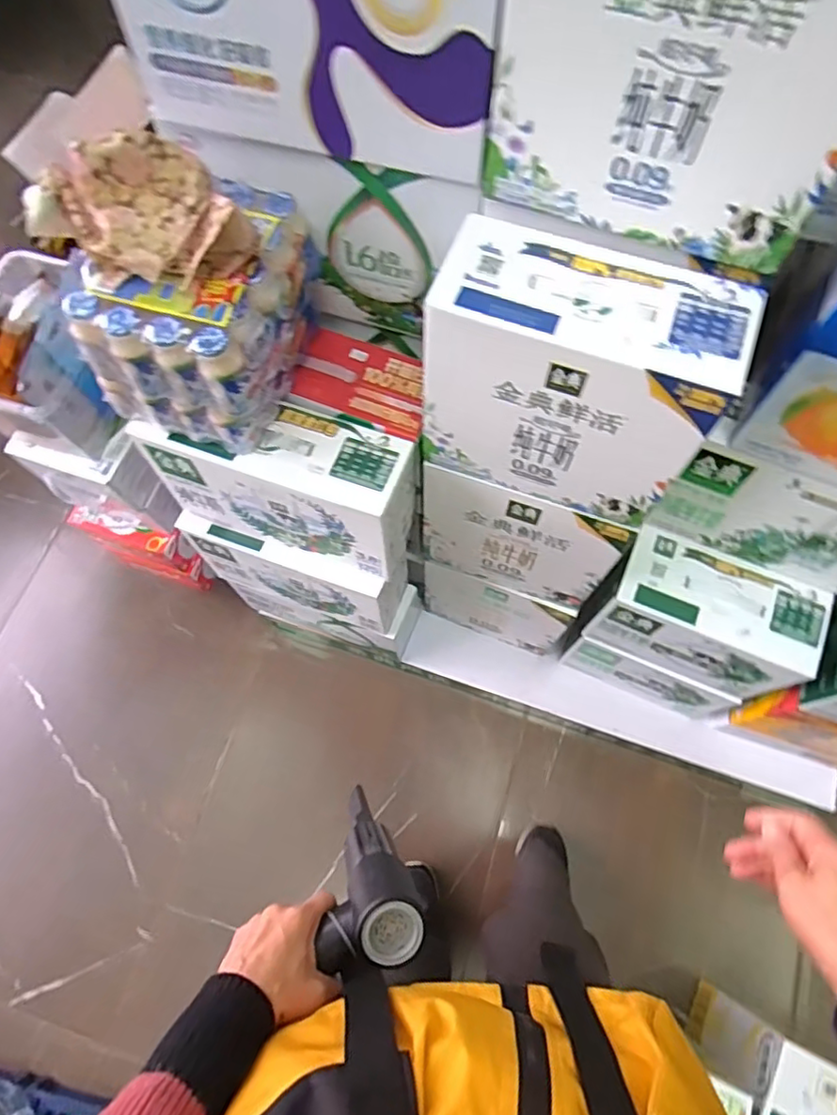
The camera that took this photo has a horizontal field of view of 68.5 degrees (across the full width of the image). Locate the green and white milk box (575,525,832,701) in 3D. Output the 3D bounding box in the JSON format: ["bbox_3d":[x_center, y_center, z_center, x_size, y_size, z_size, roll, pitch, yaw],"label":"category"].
[{"bbox_3d":[0.438,0.096,0.956,0.290,0.204,0.127,22,71,9],"label":"green and white milk box"}]

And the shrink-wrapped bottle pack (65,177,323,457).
[{"bbox_3d":[-0.210,-0.255,0.662,0.166,0.184,0.227,21,71,9],"label":"shrink-wrapped bottle pack"}]

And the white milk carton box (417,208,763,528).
[{"bbox_3d":[0.151,-0.178,0.626,0.264,0.230,0.135,19,70,8],"label":"white milk carton box"}]

